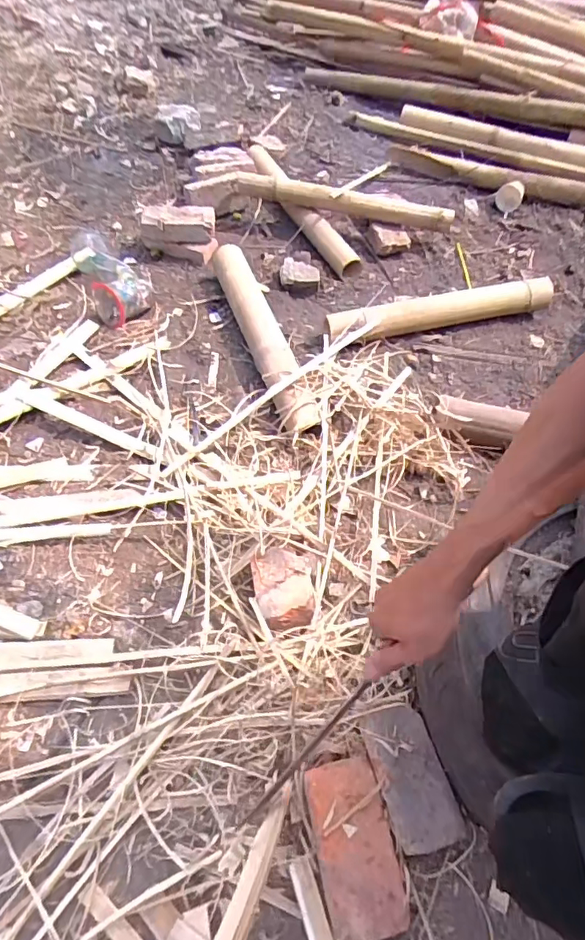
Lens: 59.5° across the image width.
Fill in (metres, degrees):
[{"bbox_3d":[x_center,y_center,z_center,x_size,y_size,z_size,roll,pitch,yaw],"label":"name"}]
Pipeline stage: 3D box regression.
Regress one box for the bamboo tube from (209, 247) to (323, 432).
[{"bbox_3d":[-0.057,-0.282,1.046,0.089,0.073,0.544,-15,60,-13],"label":"bamboo tube"}]

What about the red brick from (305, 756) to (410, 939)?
[{"bbox_3d":[0.074,0.448,0.614,0.093,0.041,0.173,-8,58,-9],"label":"red brick"}]

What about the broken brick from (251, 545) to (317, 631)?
[{"bbox_3d":[-0.013,0.169,0.762,0.098,0.049,0.133,6,57,-1],"label":"broken brick"}]

